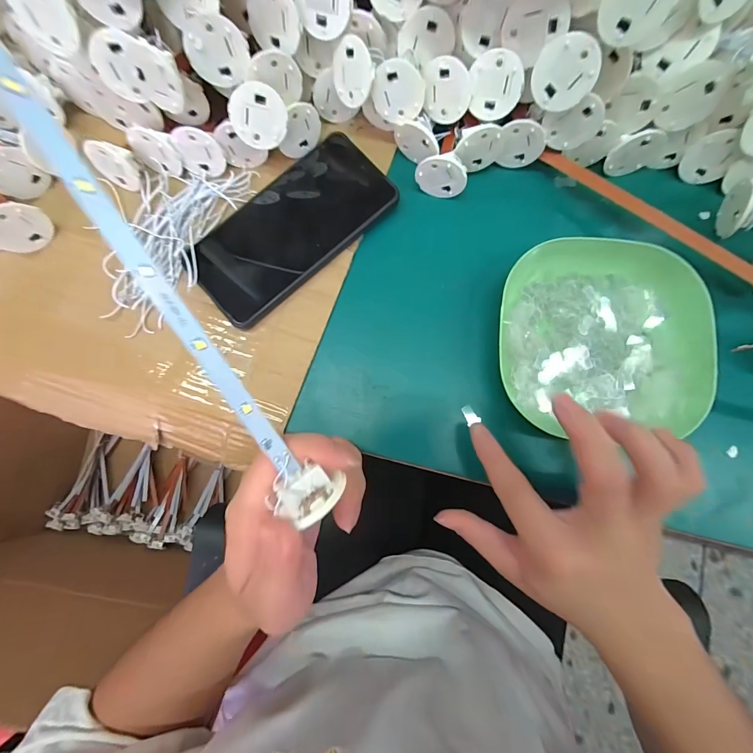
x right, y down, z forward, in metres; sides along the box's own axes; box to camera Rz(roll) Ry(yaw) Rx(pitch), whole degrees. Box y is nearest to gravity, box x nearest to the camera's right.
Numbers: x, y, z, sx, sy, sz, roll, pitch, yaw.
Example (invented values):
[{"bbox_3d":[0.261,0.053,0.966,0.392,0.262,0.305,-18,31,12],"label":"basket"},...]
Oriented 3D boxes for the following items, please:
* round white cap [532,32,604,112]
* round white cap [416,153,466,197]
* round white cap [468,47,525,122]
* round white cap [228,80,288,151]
[{"bbox_3d":[0.121,-0.195,0.228,0.038,0.039,0.004,1,49,34],"label":"round white cap"},{"bbox_3d":[0.049,-0.153,0.274,0.037,0.038,0.014,5,80,1],"label":"round white cap"},{"bbox_3d":[0.083,-0.201,0.245,0.035,0.038,0.004,10,52,15],"label":"round white cap"},{"bbox_3d":[-0.083,-0.183,0.250,0.038,0.039,0.004,-3,49,-26],"label":"round white cap"}]

